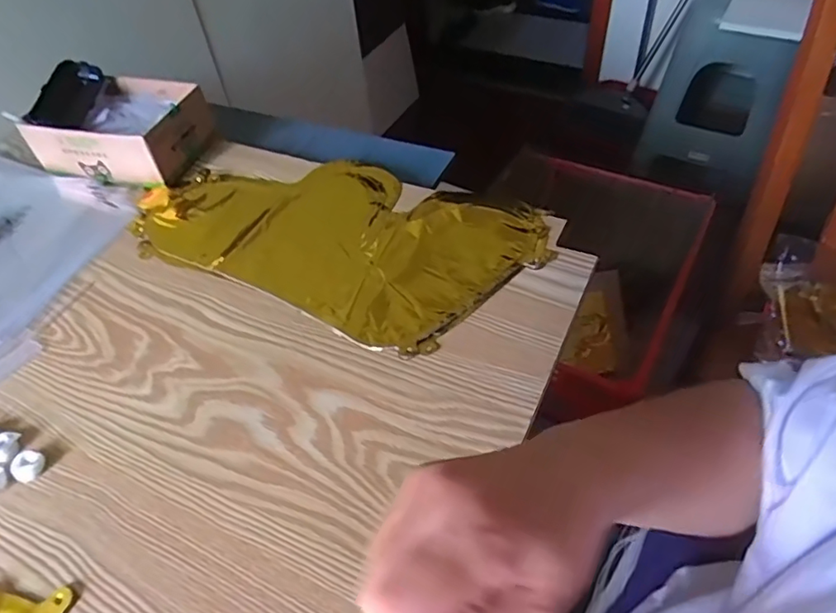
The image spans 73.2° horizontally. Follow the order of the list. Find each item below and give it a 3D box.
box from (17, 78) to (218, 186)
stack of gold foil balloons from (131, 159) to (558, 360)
[{"bbox_3d":[-0.366,-0.225,0.707,0.191,0.066,0.138,10,51,13],"label":"box"},{"bbox_3d":[-0.091,-0.087,0.582,0.412,0.013,0.219,21,54,21],"label":"stack of gold foil balloons"}]

